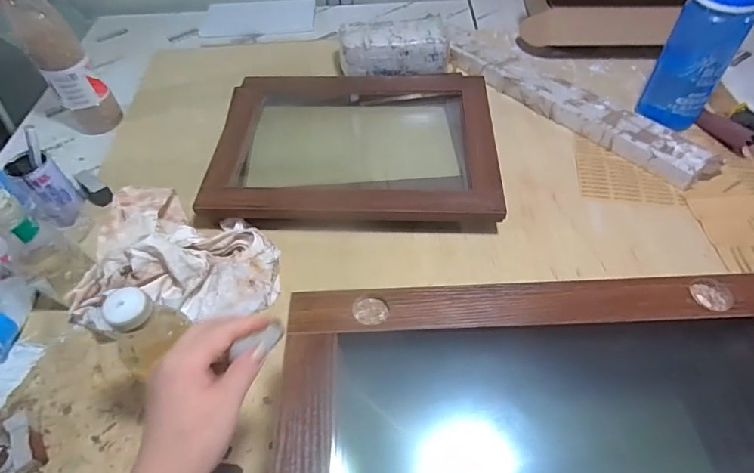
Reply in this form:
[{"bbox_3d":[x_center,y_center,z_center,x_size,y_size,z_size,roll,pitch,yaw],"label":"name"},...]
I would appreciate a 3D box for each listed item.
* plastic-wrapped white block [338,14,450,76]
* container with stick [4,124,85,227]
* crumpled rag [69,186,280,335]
[{"bbox_3d":[0.038,-0.386,0.932,0.226,0.096,0.106,-4,52,0],"label":"plastic-wrapped white block"},{"bbox_3d":[-0.536,-0.097,0.718,0.057,0.146,0.101,4,55,16],"label":"container with stick"},{"bbox_3d":[-0.279,0.032,0.633,0.265,0.092,0.214,10,54,11],"label":"crumpled rag"}]

